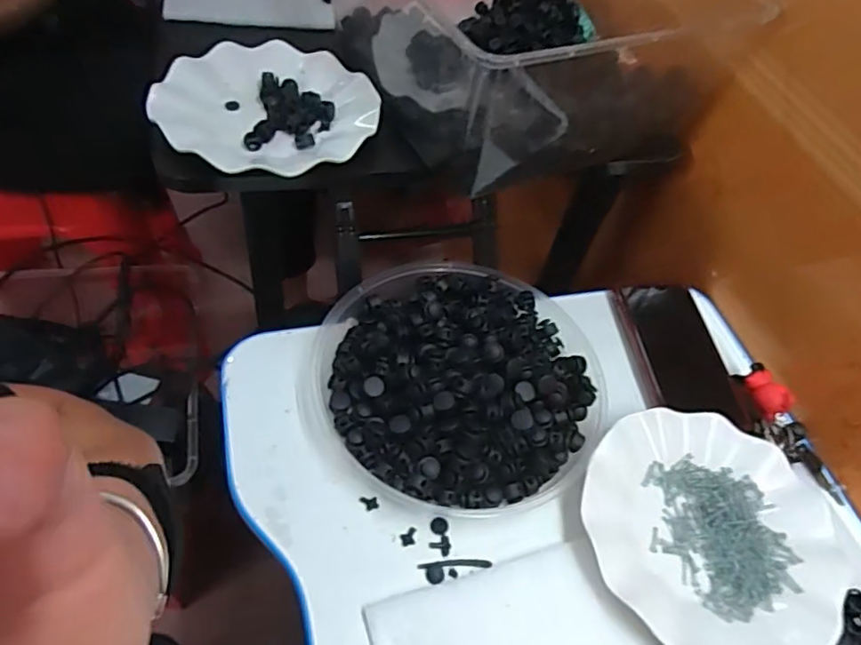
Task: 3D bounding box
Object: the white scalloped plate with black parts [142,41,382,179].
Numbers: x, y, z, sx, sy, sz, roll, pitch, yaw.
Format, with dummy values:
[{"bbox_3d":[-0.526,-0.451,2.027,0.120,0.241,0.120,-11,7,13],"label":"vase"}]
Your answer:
[{"bbox_3d":[-0.142,-0.188,0.530,0.183,0.030,0.184,5,52,-6],"label":"white scalloped plate with black parts"}]

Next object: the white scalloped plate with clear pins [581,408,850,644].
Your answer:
[{"bbox_3d":[0.204,0.150,0.441,0.177,0.019,0.179,5,52,-6],"label":"white scalloped plate with clear pins"}]

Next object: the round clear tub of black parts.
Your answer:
[{"bbox_3d":[0.024,0.042,0.493,0.229,0.051,0.222,5,52,-6],"label":"round clear tub of black parts"}]

